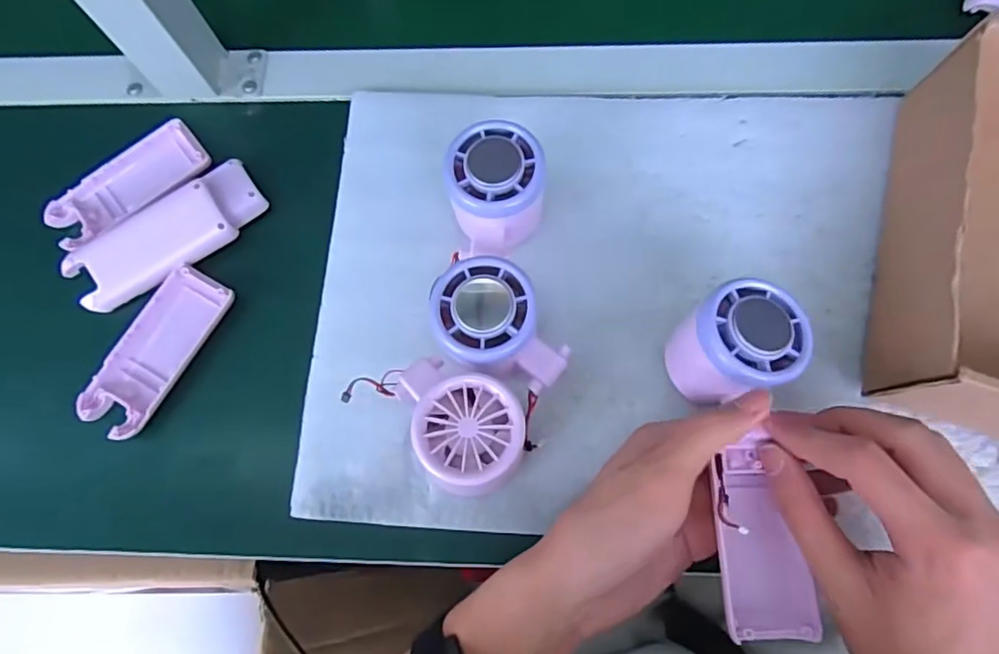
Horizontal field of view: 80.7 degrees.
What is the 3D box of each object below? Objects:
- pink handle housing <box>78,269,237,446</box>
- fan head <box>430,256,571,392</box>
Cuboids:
[{"bbox_3d":[-0.206,0.013,0.353,0.043,0.014,0.103,28,78,11],"label":"pink handle housing"},{"bbox_3d":[-0.002,0.005,0.318,0.058,0.055,0.073,-29,76,-5],"label":"fan head"}]

